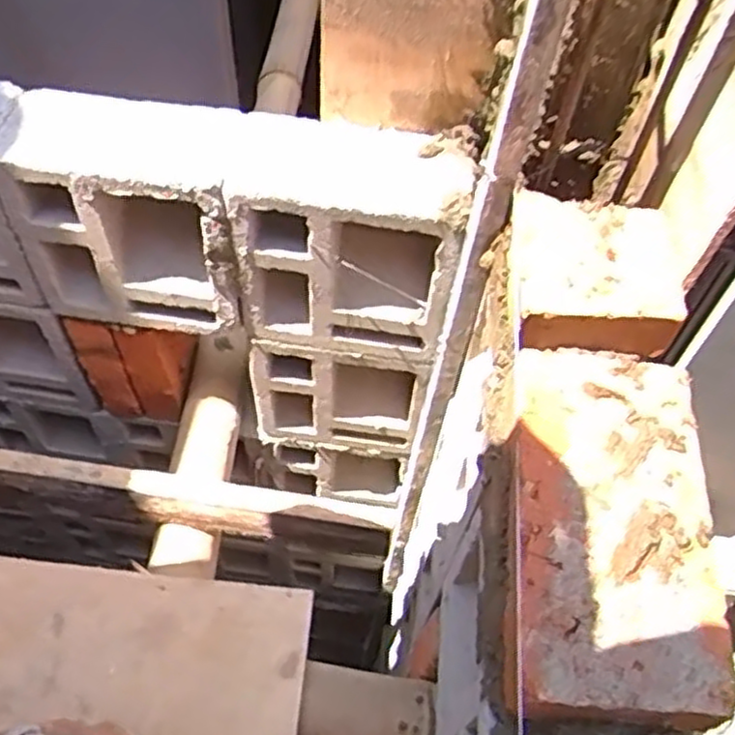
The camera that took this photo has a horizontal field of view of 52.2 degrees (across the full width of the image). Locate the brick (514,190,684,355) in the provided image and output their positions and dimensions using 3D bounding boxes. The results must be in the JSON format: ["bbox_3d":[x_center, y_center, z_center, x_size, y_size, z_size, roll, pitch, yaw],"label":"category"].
[{"bbox_3d":[0.147,-0.062,0.493,0.106,0.039,0.116,5,56,0],"label":"brick"}]

